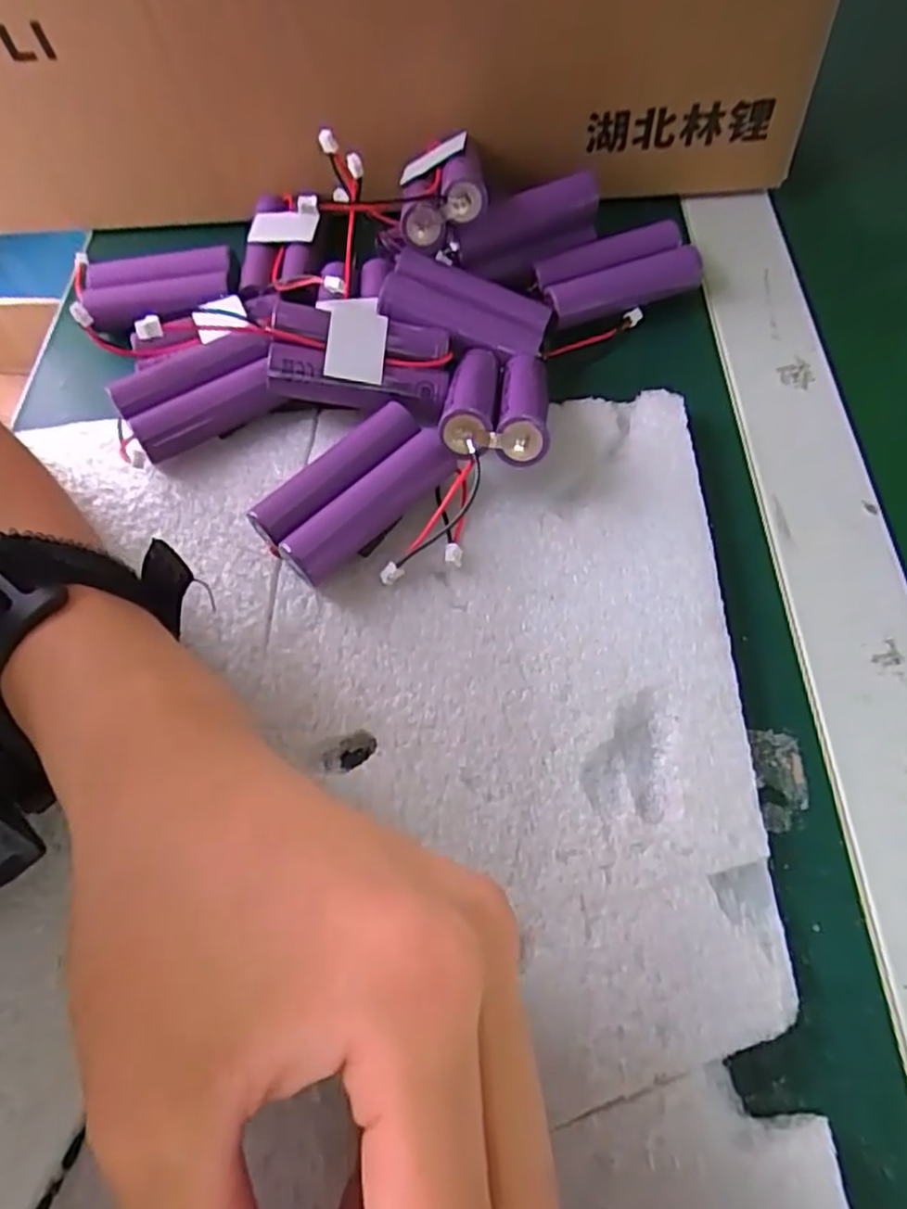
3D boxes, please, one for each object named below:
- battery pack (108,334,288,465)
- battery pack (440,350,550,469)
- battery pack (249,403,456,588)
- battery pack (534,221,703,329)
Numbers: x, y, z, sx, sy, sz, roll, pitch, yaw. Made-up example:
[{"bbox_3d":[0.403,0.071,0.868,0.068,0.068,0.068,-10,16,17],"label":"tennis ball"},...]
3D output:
[{"bbox_3d":[-0.098,-0.081,0.274,0.058,0.017,0.033,-30,108,-11],"label":"battery pack"},{"bbox_3d":[0.017,-0.074,0.259,0.035,0.018,0.072,5,38,3],"label":"battery pack"},{"bbox_3d":[-0.034,-0.037,0.245,0.064,0.022,0.032,-39,64,-17],"label":"battery pack"},{"bbox_3d":[0.069,-0.143,0.307,0.066,0.016,0.035,-16,59,-4],"label":"battery pack"}]

